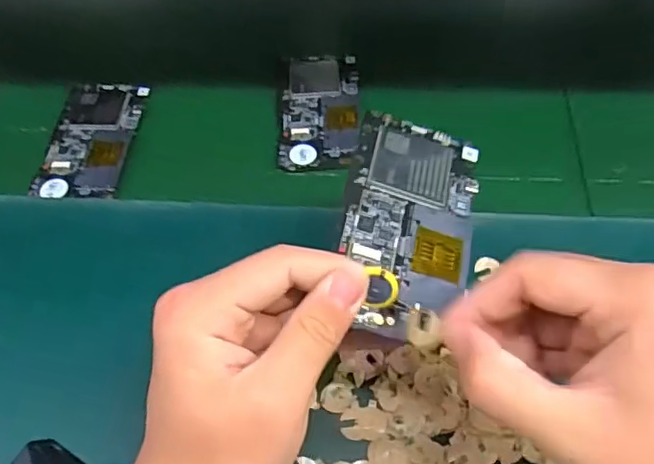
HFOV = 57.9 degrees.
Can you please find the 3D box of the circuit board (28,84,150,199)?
[{"bbox_3d":[-0.183,-0.075,0.464,0.066,0.008,0.117,0,57,2],"label":"circuit board"}]

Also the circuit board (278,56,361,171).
[{"bbox_3d":[-0.006,-0.097,0.470,0.061,0.007,0.125,-1,57,1],"label":"circuit board"}]

